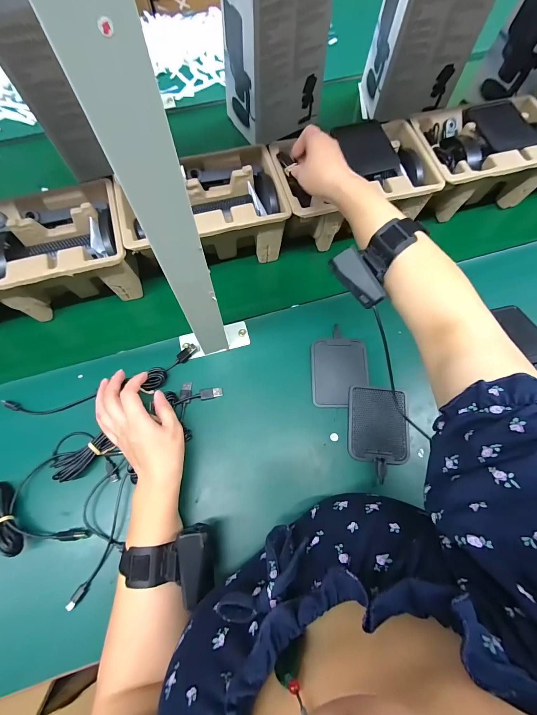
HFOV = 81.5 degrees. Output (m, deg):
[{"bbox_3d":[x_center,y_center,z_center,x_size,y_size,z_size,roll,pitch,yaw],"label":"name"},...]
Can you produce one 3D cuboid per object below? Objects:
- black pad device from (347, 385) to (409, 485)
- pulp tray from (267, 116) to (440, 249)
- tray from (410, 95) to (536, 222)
[{"bbox_3d":[0.147,0.099,0.418,0.077,0.016,0.115,5,69,0],"label":"black pad device"},{"bbox_3d":[0.123,-0.275,0.501,0.228,0.099,0.158,-13,70,-6],"label":"pulp tray"},{"bbox_3d":[0.350,-0.331,0.533,0.237,0.104,0.146,-14,70,-7],"label":"tray"}]

